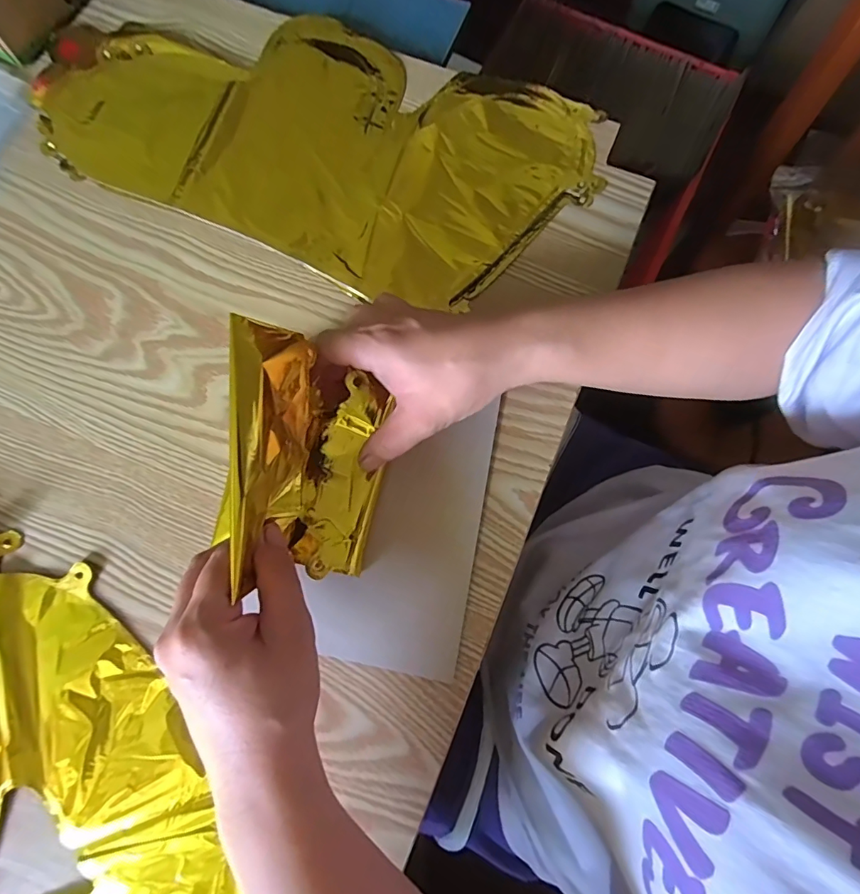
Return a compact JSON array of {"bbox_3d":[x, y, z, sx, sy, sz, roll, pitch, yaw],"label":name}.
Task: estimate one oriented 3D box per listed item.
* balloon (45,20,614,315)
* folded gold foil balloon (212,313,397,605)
[{"bbox_3d":[-0.095,-0.259,0.386,0.424,0.012,0.224,25,79,5],"label":"balloon"},{"bbox_3d":[-0.067,0.008,0.280,0.064,0.104,0.133,1,78,0],"label":"folded gold foil balloon"}]

